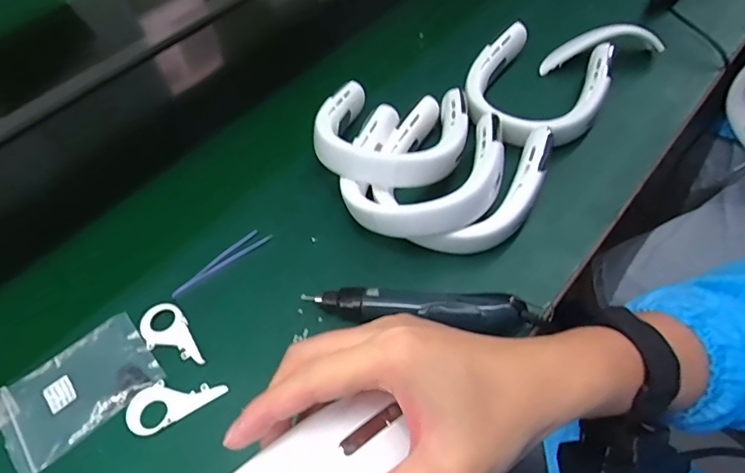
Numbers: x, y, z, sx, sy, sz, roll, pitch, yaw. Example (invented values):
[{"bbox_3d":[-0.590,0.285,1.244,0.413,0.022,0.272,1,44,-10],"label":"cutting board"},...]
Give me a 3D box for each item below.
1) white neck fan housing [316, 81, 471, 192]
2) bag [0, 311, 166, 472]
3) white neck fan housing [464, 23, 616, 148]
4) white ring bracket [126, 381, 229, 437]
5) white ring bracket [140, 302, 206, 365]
[{"bbox_3d":[0.027,-0.135,0.620,0.181,0.063,0.175,8,55,11],"label":"white neck fan housing"},{"bbox_3d":[-0.303,0.154,0.499,0.148,0.005,0.105,-37,59,-20],"label":"bag"},{"bbox_3d":[0.227,-0.211,0.681,0.186,0.051,0.224,20,58,18],"label":"white neck fan housing"},{"bbox_3d":[-0.198,0.160,0.483,0.092,0.004,0.049,-30,57,-16],"label":"white ring bracket"},{"bbox_3d":[-0.218,0.110,0.522,0.045,0.009,0.088,-30,57,-16],"label":"white ring bracket"}]

